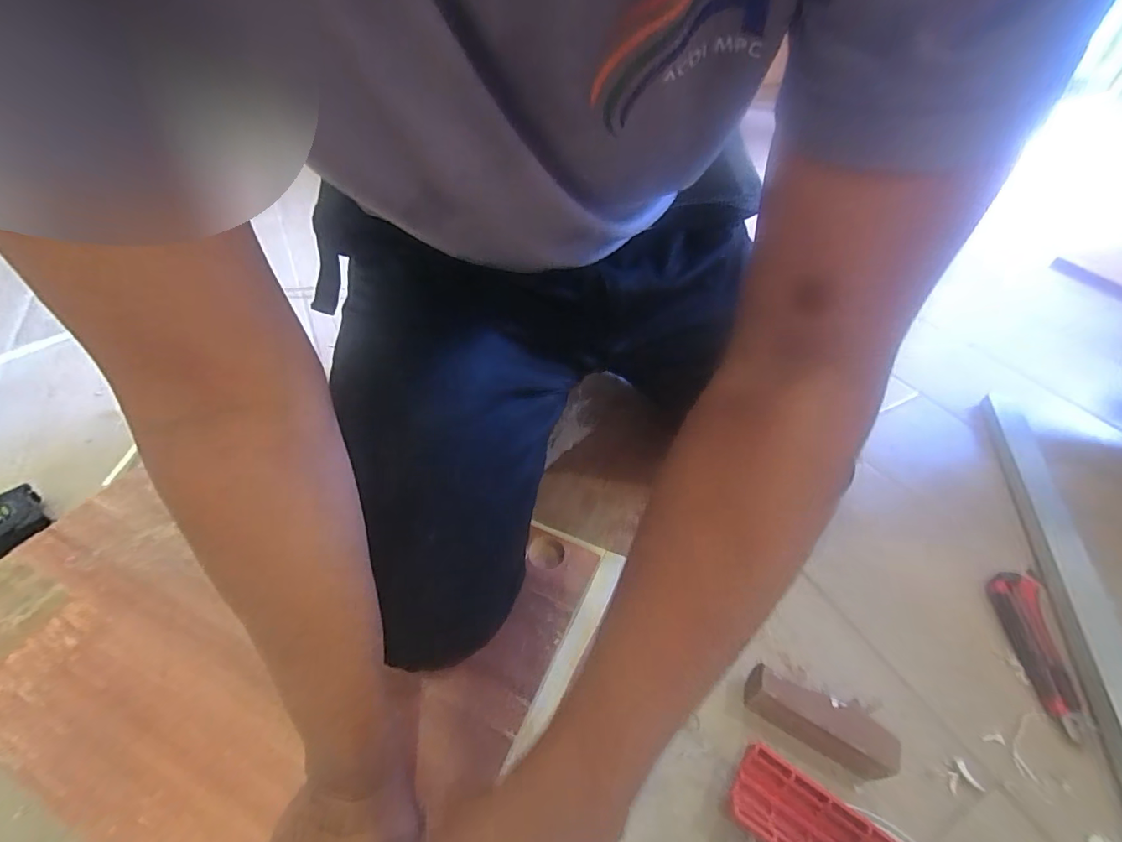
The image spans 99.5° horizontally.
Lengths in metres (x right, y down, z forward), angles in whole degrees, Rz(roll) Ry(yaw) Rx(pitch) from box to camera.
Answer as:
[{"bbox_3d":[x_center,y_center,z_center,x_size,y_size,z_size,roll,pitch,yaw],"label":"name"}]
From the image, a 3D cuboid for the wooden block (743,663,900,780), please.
[{"bbox_3d":[0.205,0.241,0.386,0.113,0.046,0.032,22,48,17],"label":"wooden block"}]

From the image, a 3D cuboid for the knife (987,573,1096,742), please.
[{"bbox_3d":[0.453,0.219,0.459,0.039,0.028,0.154,13,46,10],"label":"knife"}]

